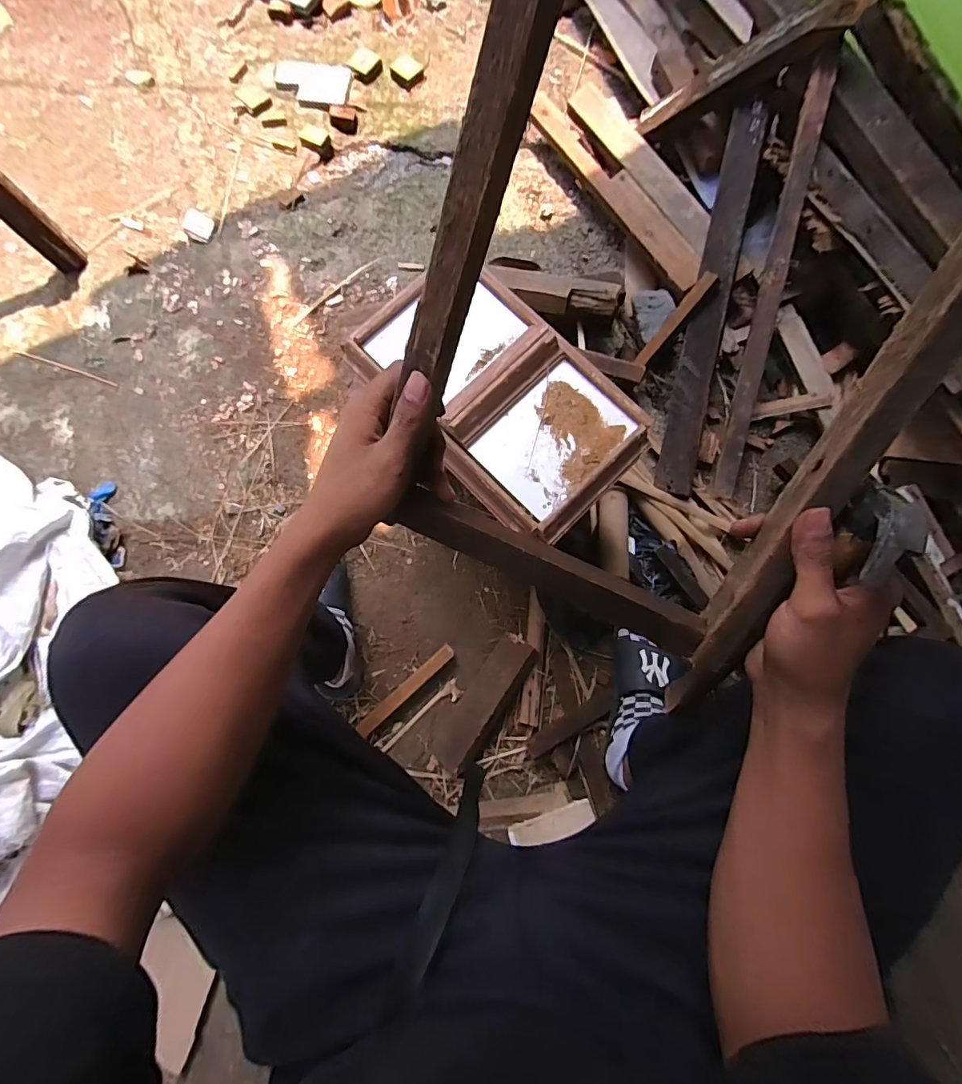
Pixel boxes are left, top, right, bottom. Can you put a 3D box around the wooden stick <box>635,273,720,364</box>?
[{"bbox_3d":[0.338,-0.384,0.824,0.024,0.024,0.173,41,111,8],"label":"wooden stick"}]

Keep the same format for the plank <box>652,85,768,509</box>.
[{"bbox_3d":[0.407,-0.424,0.819,0.073,0.047,0.691,12,90,3],"label":"plank"}]

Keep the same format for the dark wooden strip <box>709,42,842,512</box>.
[{"bbox_3d":[0.491,-0.428,0.795,0.032,0.031,0.695,9,99,2],"label":"dark wooden strip"}]

